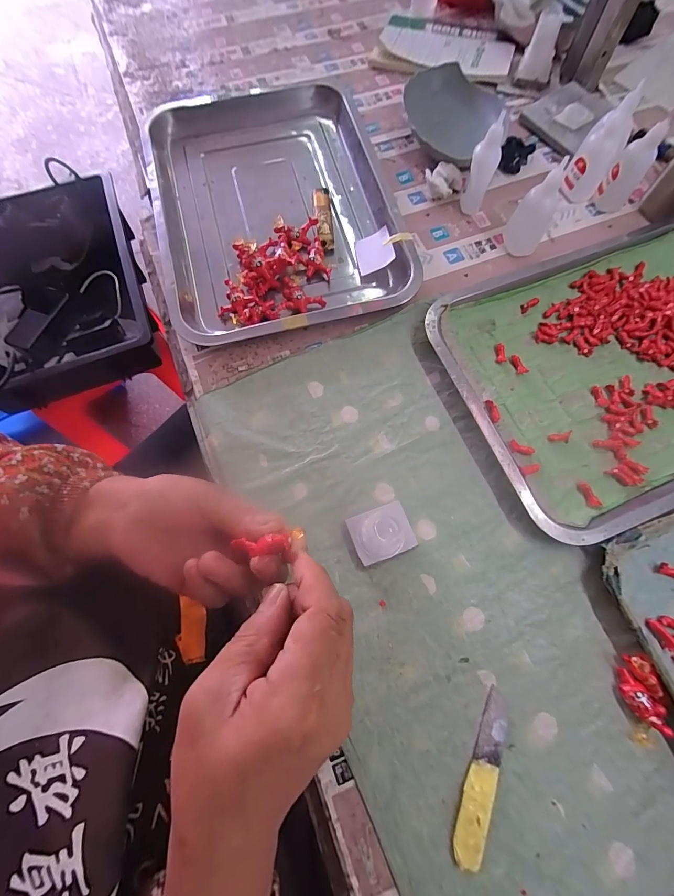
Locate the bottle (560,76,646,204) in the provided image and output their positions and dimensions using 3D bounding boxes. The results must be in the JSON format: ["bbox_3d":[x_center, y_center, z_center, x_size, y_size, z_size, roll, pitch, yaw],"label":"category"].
[{"bbox_3d":[0.291,-0.332,0.402,0.041,0.079,0.051,29,74,10],"label":"bottle"}]

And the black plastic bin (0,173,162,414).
[{"bbox_3d":[-0.541,-0.297,0.683,0.324,0.106,0.437,-21,73,-6],"label":"black plastic bin"}]

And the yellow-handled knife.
[{"bbox_3d":[0.103,0.230,0.254,0.021,0.007,0.104,20,73,7],"label":"yellow-handled knife"}]

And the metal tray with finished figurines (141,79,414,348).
[{"bbox_3d":[-0.074,-0.282,0.420,0.262,0.034,0.349,-14,72,-4],"label":"metal tray with finished figurines"}]

